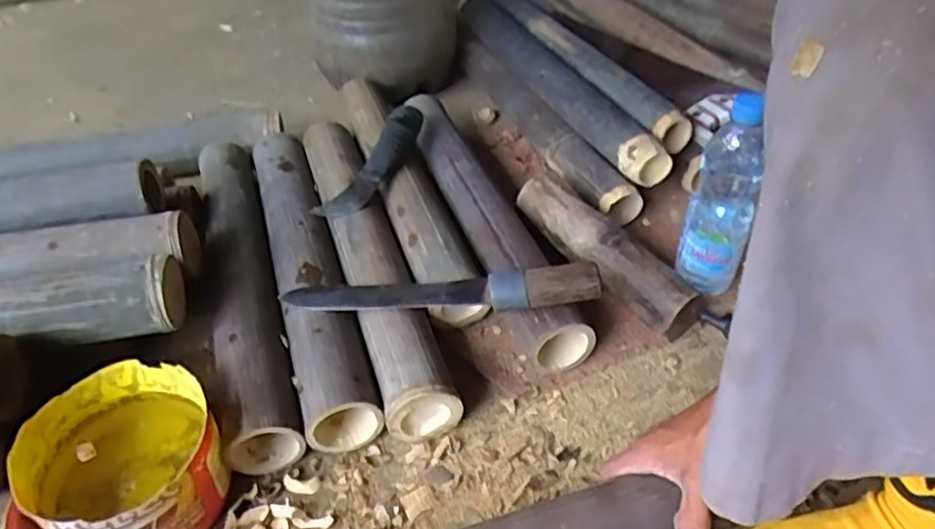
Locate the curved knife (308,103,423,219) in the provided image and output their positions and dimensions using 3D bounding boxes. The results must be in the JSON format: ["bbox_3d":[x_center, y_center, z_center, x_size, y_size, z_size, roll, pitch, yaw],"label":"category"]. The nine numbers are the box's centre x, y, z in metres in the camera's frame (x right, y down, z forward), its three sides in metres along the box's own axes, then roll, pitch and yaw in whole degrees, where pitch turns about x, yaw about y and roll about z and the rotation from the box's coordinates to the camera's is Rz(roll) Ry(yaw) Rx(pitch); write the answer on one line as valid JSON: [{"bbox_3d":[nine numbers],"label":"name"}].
[{"bbox_3d":[-0.115,-0.138,0.848,0.059,0.029,0.209,21,62,22],"label":"curved knife"}]

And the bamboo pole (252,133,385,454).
[{"bbox_3d":[-0.195,-0.004,0.786,0.073,0.078,0.491,-14,44,-14],"label":"bamboo pole"}]

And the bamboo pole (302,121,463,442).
[{"bbox_3d":[-0.121,-0.019,0.780,0.071,0.081,0.493,-14,44,-14],"label":"bamboo pole"}]

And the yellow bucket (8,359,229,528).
[{"bbox_3d":[-0.296,0.179,0.580,0.149,0.101,0.156,0,42,0],"label":"yellow bucket"}]

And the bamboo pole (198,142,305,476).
[{"bbox_3d":[-0.268,0.010,0.777,0.077,0.077,0.503,-14,44,-14],"label":"bamboo pole"}]

